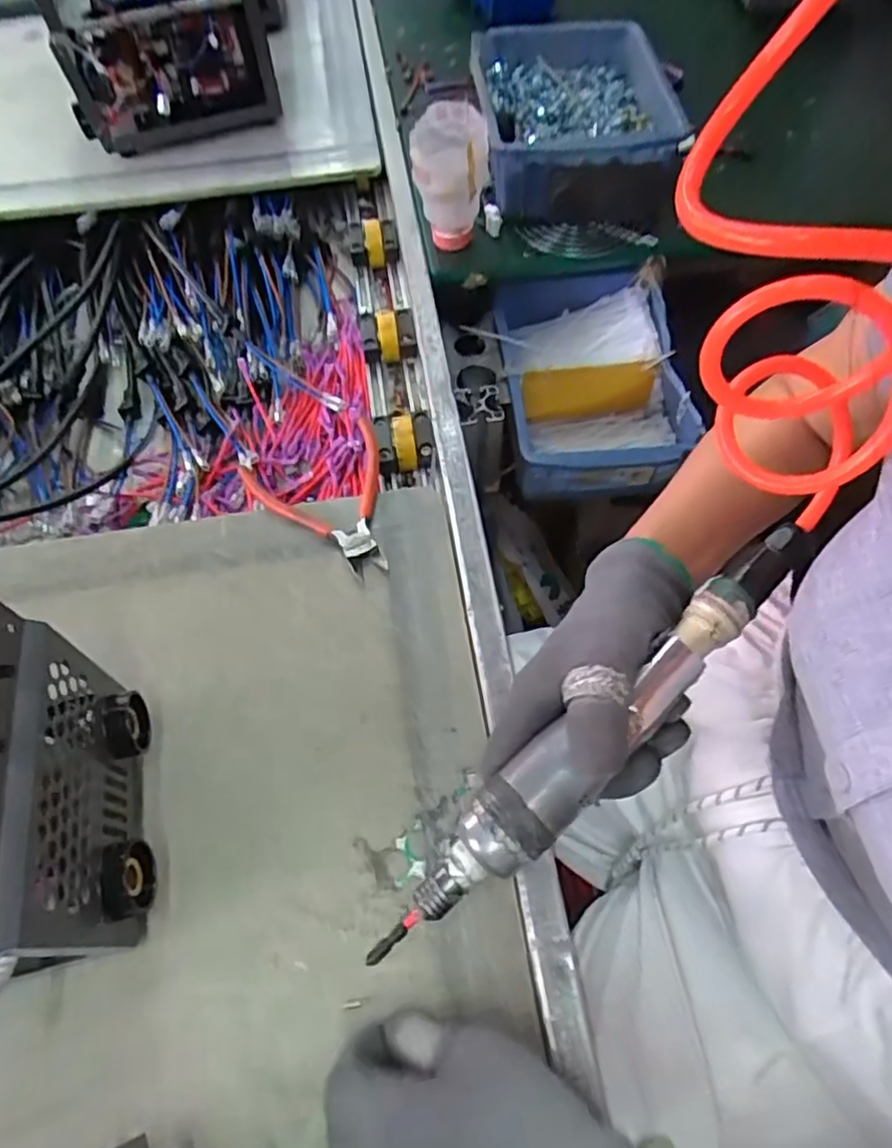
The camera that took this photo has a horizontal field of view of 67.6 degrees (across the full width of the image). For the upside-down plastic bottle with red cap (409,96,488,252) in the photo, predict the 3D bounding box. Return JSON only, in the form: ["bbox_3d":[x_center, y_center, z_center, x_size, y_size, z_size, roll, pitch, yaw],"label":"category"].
[{"bbox_3d":[0.004,-0.356,0.604,0.067,0.111,0.069,2,60,3],"label":"upside-down plastic bottle with red cap"}]

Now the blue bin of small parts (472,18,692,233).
[{"bbox_3d":[0.126,-0.472,0.689,0.191,0.075,0.268,-3,60,1],"label":"blue bin of small parts"}]

